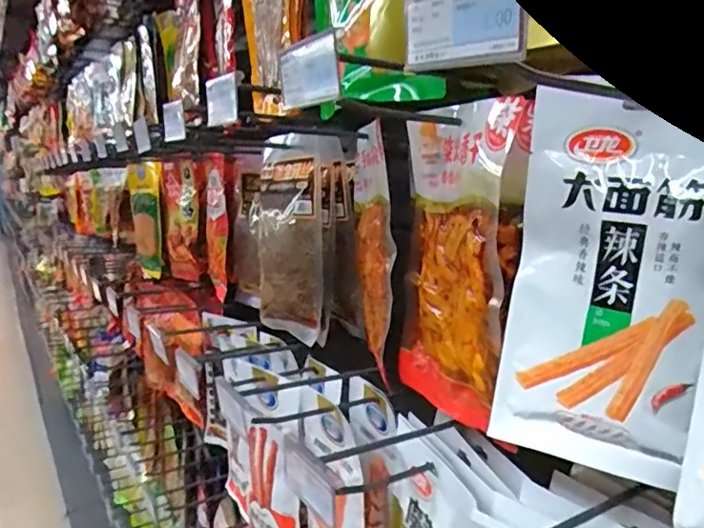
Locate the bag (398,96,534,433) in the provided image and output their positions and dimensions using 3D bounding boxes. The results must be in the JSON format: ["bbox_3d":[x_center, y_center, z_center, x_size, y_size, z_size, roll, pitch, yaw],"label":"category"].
[{"bbox_3d":[0.088,0.003,0.473,0.032,0.251,0.175,-4,10,-16],"label":"bag"}]

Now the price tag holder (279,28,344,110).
[{"bbox_3d":[-0.030,-0.126,0.378,0.007,0.040,0.063,-29,23,-36],"label":"price tag holder"}]

